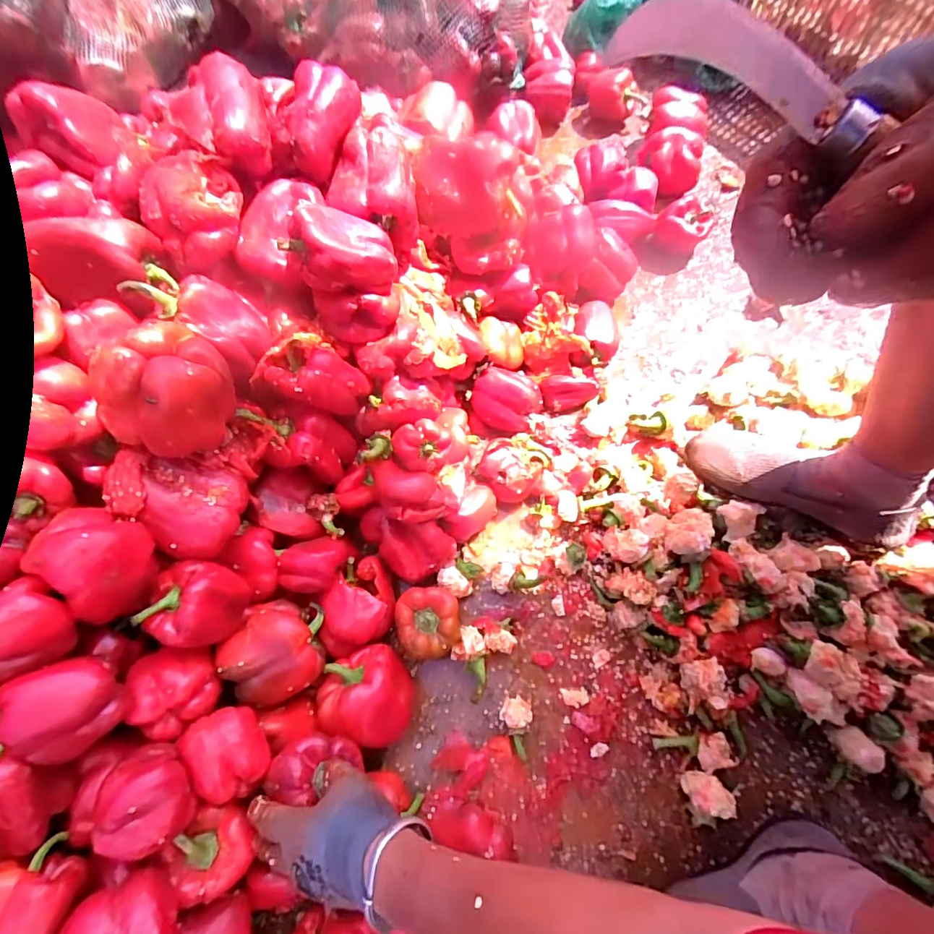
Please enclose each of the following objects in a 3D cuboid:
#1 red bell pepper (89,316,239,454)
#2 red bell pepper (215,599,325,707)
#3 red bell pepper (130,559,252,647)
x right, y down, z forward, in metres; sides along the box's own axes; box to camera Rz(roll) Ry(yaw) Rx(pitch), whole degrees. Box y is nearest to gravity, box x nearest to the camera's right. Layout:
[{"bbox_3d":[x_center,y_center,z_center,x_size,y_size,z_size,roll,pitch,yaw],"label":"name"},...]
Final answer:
[{"bbox_3d":[-0.268,-0.069,0.419,0.076,0.089,0.107,27,72,13],"label":"red bell pepper"},{"bbox_3d":[-0.199,0.188,0.480,0.082,0.069,0.095,-9,67,-1],"label":"red bell pepper"},{"bbox_3d":[-0.258,0.131,0.449,0.073,0.068,0.077,2,68,4],"label":"red bell pepper"}]

